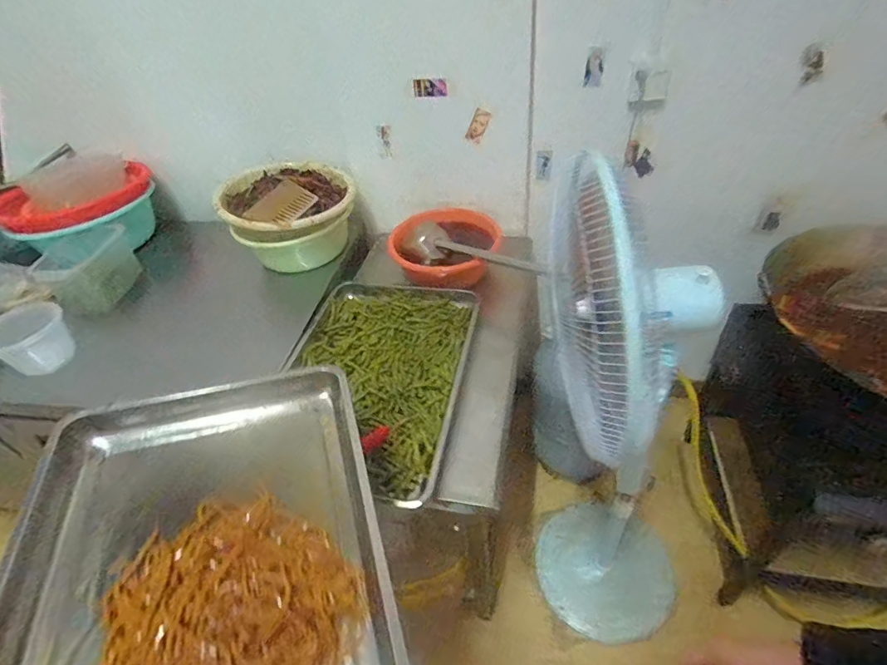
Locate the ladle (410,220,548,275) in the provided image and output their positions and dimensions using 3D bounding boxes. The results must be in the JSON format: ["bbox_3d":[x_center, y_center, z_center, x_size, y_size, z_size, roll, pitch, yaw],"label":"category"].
[{"bbox_3d":[0.080,-0.197,1.189,0.372,0.085,0.052,20,49,21],"label":"ladle"}]

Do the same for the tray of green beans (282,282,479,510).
[{"bbox_3d":[-0.158,0.080,1.024,0.396,0.031,0.571,8,46,10],"label":"tray of green beans"}]

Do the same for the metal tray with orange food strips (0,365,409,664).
[{"bbox_3d":[-0.265,0.273,0.492,0.401,0.060,0.586,-8,42,-14],"label":"metal tray with orange food strips"}]

